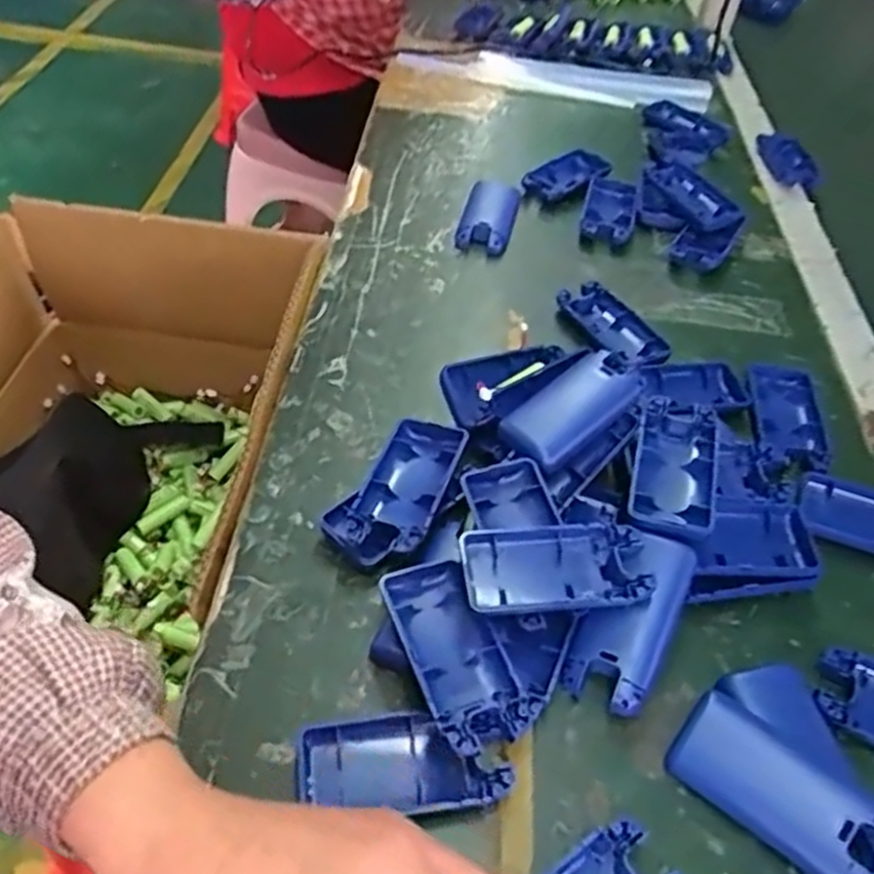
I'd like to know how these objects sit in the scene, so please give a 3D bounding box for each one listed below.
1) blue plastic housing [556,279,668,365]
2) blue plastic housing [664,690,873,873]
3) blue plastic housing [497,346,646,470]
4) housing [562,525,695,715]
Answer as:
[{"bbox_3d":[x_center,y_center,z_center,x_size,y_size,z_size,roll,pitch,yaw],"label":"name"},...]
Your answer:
[{"bbox_3d":[0.132,-0.080,0.556,0.035,0.019,0.092,-27,55,-28],"label":"blue plastic housing"},{"bbox_3d":[0.151,0.156,0.335,0.089,0.015,0.044,32,80,32],"label":"blue plastic housing"},{"bbox_3d":[0.078,-0.016,0.447,0.088,0.028,0.040,-36,59,-19],"label":"blue plastic housing"},{"bbox_3d":[0.097,0.088,0.375,0.040,0.023,0.089,27,66,19],"label":"housing"}]

